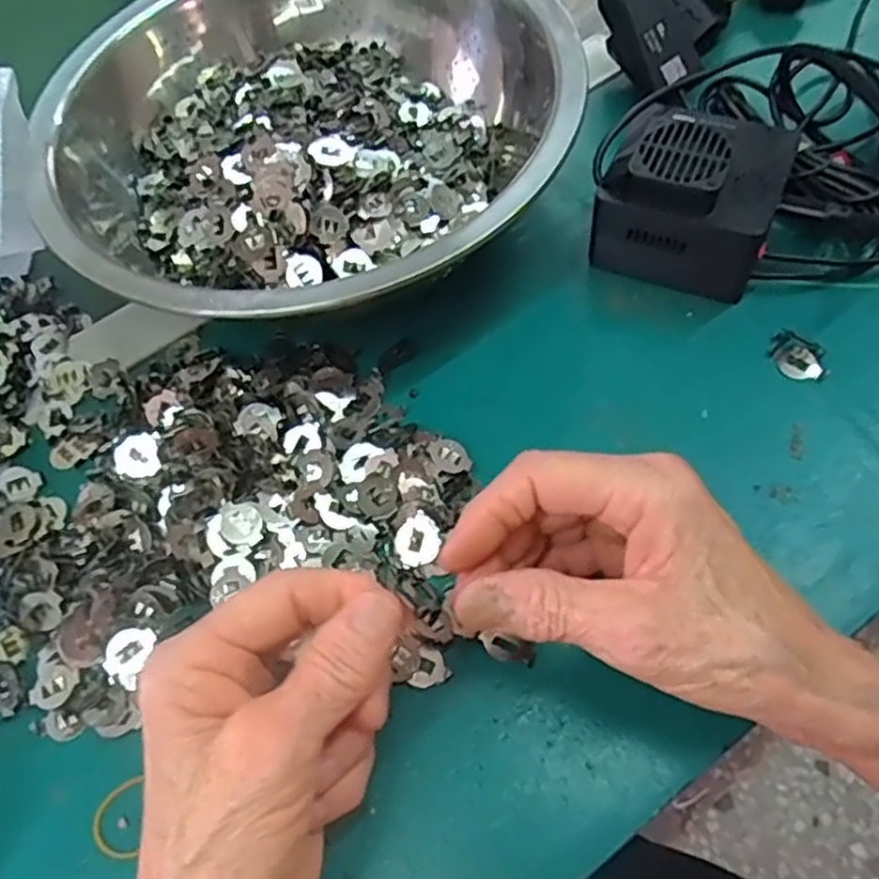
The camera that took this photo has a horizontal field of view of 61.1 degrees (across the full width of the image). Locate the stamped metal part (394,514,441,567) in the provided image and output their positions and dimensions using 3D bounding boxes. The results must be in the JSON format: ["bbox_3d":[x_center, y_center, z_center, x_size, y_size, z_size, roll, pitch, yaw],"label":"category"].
[{"bbox_3d":[-0.009,0.042,0.304,0.019,0.005,0.019,-4,59,6],"label":"stamped metal part"}]

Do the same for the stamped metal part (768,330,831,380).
[{"bbox_3d":[0.161,-0.037,0.333,0.027,0.004,0.020,33,69,24],"label":"stamped metal part"}]

